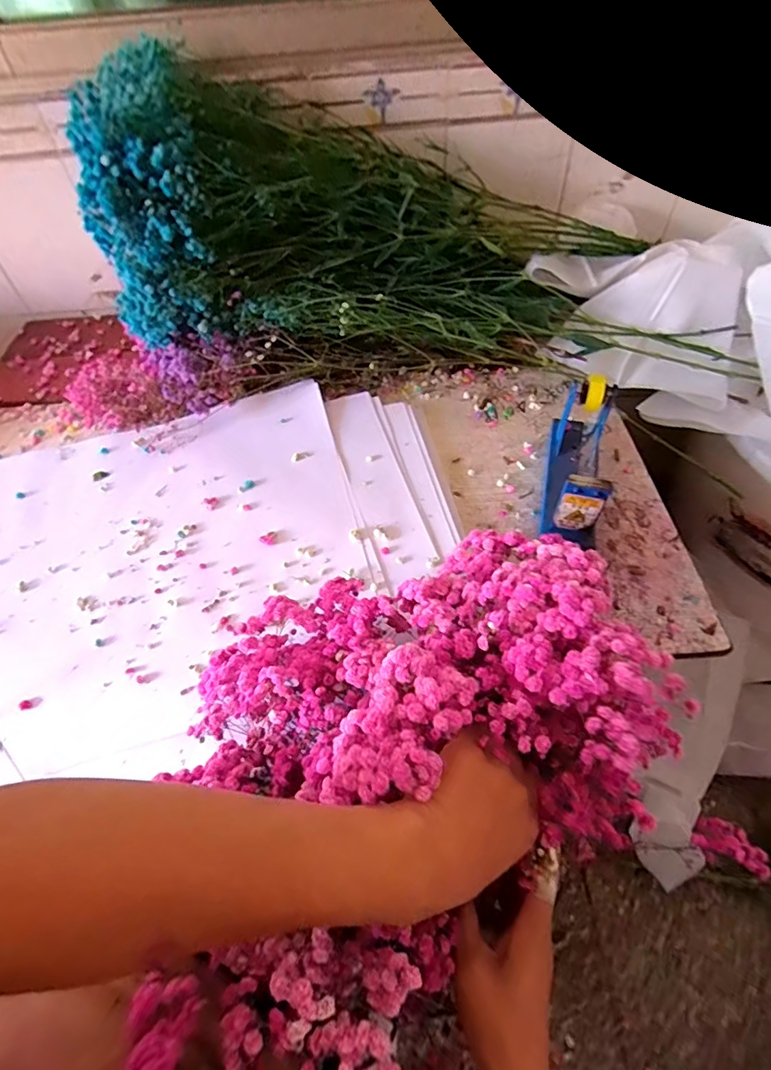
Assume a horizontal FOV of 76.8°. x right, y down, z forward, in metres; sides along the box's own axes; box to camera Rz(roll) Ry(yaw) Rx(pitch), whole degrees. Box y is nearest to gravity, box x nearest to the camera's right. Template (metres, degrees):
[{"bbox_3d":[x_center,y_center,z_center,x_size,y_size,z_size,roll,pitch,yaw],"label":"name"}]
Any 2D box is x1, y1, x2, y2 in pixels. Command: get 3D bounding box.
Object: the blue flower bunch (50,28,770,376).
[{"bbox_3d":[0.061,-0.413,0.731,0.897,0.247,0.341,5,51,-13],"label":"blue flower bunch"}]

